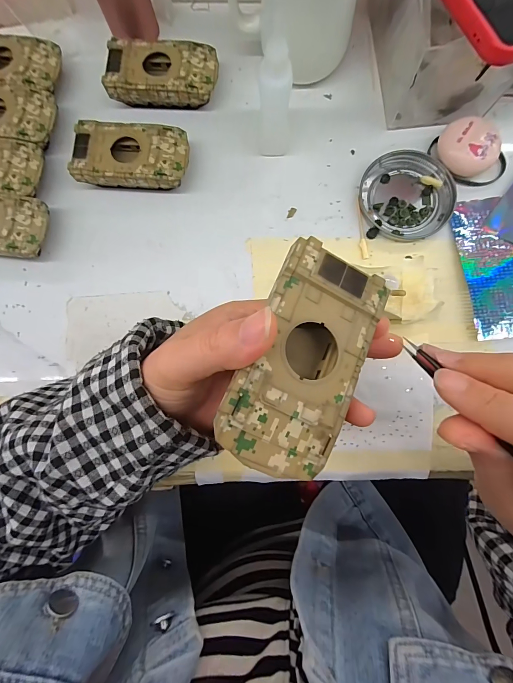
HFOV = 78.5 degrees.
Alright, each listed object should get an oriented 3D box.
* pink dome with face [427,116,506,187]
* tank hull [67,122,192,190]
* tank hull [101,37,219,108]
[{"bbox_3d":[0.182,-0.160,0.265,0.061,0.021,0.045,44,85,6],"label":"pink dome with face"},{"bbox_3d":[-0.106,-0.158,0.275,0.093,0.028,0.052,4,82,2],"label":"tank hull"},{"bbox_3d":[-0.082,-0.239,0.285,0.094,0.027,0.050,3,82,1],"label":"tank hull"}]

